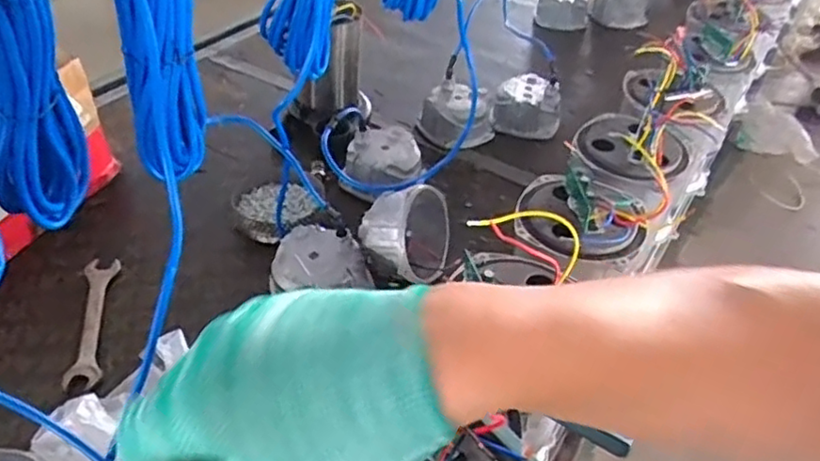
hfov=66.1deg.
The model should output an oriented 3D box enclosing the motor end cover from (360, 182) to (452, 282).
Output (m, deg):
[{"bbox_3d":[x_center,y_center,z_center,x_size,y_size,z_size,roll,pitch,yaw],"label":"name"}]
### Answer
[{"bbox_3d":[0.004,0.004,0.872,0.097,0.132,0.133,29,48,26],"label":"motor end cover"}]

